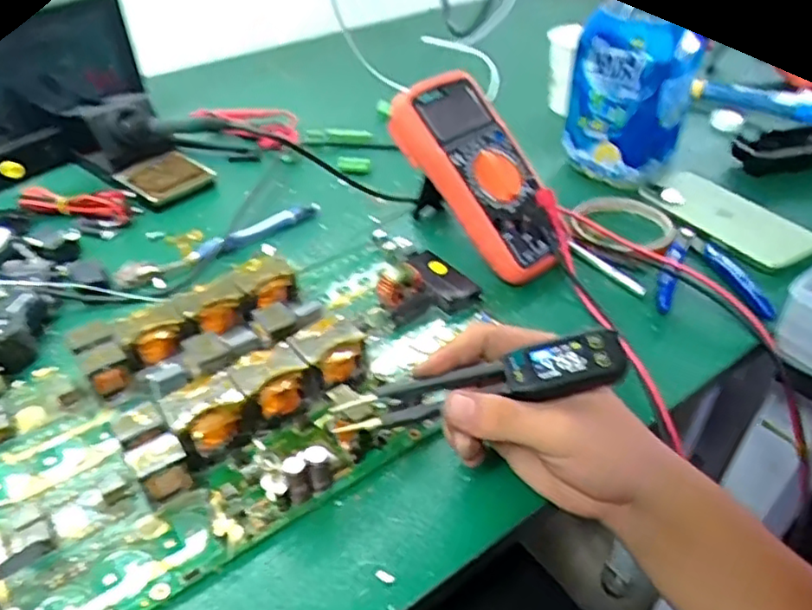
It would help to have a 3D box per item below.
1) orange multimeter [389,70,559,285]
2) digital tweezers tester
[{"bbox_3d":[0.059,-0.098,0.496,0.084,0.038,0.178,-24,80,-25],"label":"orange multimeter"},{"bbox_3d":[0.036,0.040,0.313,0.143,0.015,0.026,-14,42,6],"label":"digital tweezers tester"}]

